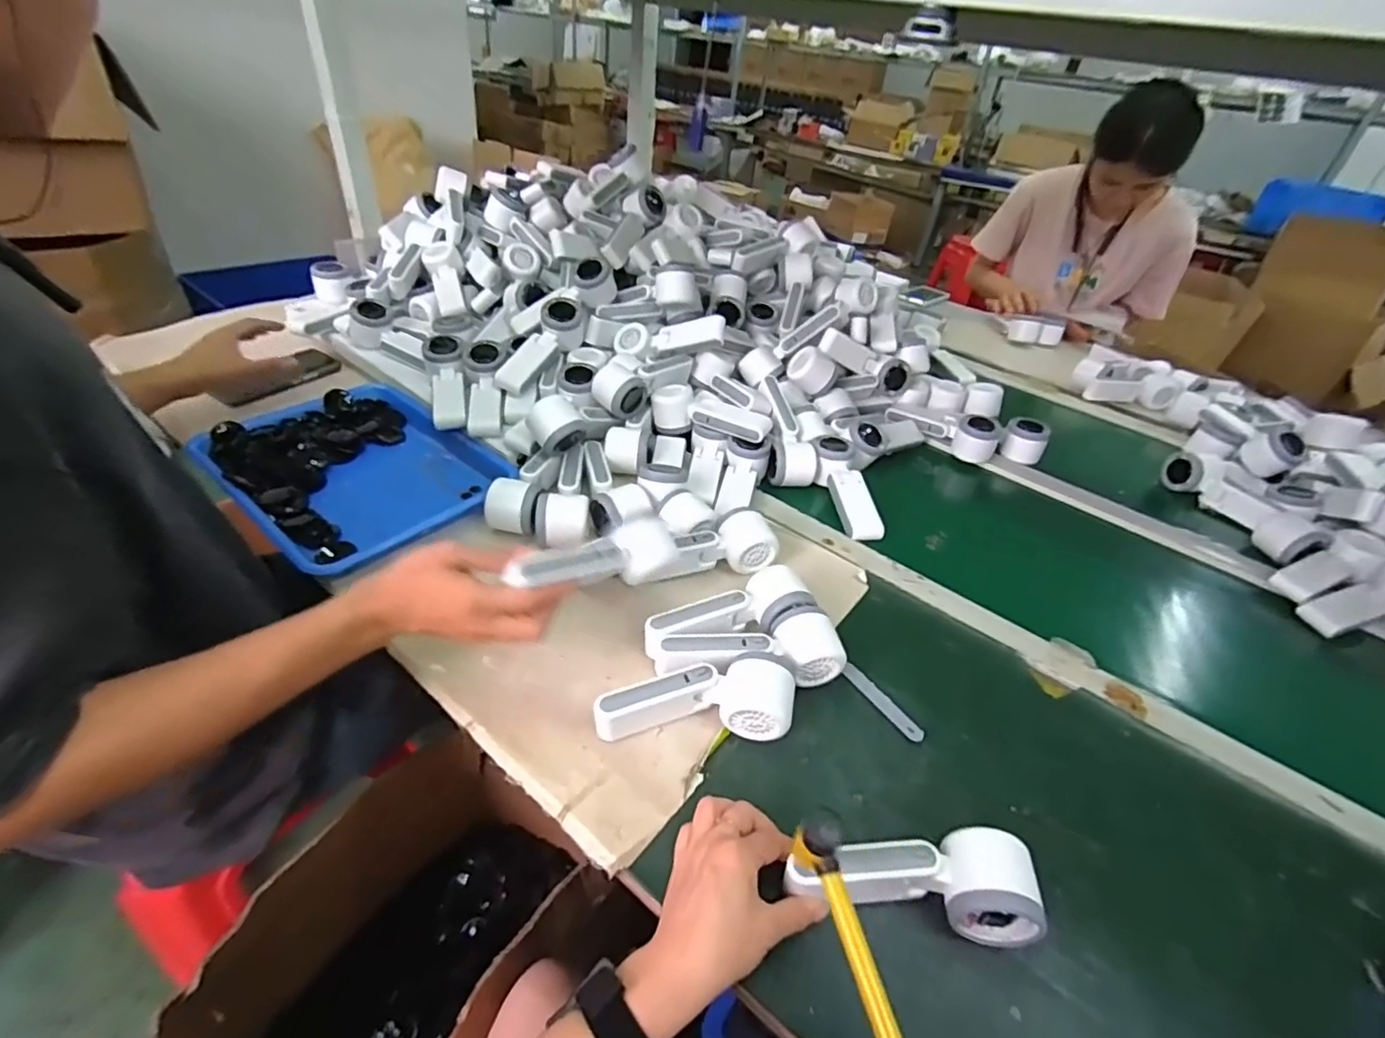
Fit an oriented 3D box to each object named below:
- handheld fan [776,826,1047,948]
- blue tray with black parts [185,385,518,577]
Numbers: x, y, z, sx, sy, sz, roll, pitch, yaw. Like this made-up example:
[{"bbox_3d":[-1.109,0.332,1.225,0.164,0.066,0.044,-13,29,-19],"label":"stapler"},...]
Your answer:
[{"bbox_3d":[0.146,0.244,0.418,0.163,0.042,0.057,6,38,2],"label":"handheld fan"},{"bbox_3d":[-0.400,-0.061,0.736,0.340,0.040,0.253,31,44,28],"label":"blue tray with black parts"}]

